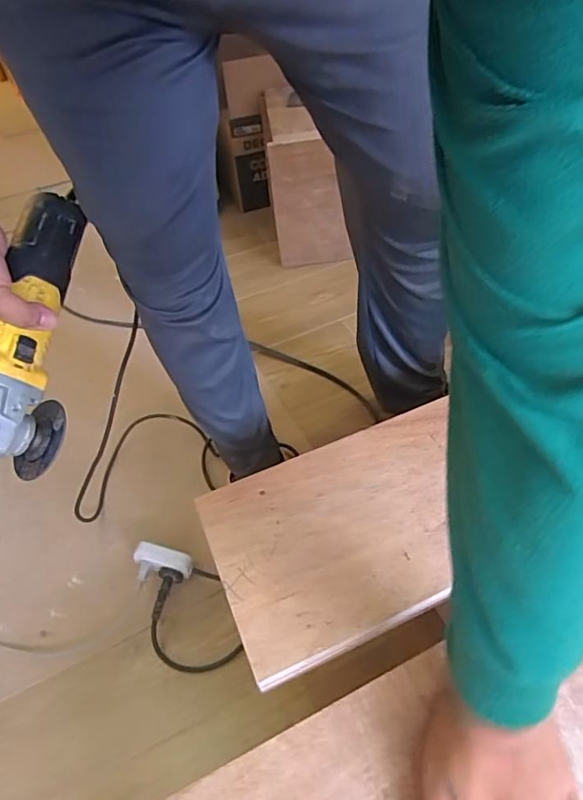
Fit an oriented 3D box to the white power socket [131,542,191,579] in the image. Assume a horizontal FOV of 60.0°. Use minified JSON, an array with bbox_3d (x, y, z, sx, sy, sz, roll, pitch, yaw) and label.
[{"bbox_3d":[-0.183,0.229,0.725,0.083,0.048,0.024,19,49,-5],"label":"white power socket"}]

